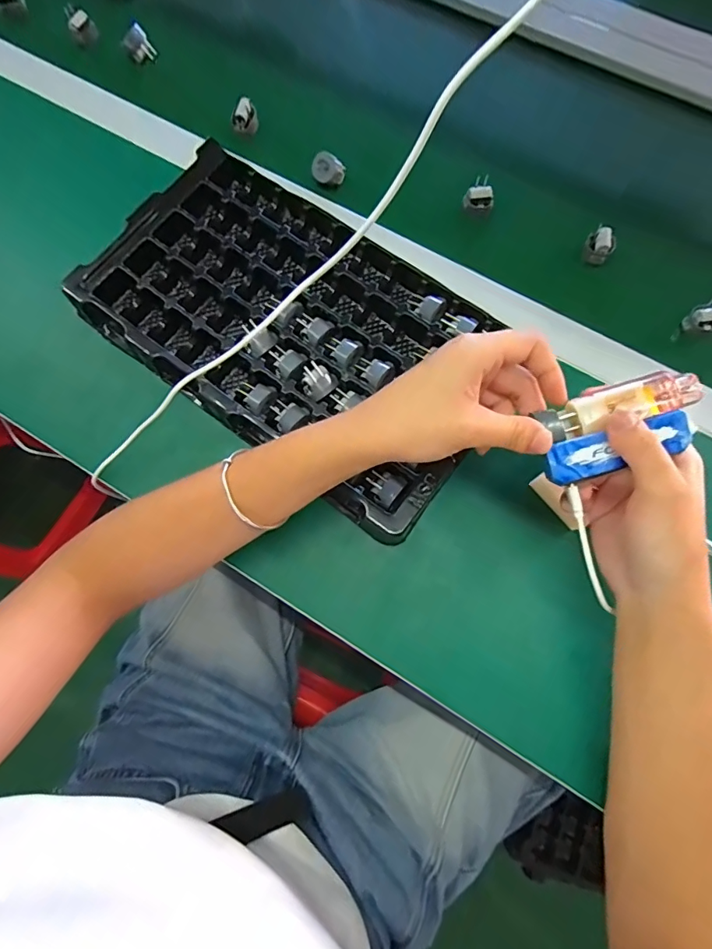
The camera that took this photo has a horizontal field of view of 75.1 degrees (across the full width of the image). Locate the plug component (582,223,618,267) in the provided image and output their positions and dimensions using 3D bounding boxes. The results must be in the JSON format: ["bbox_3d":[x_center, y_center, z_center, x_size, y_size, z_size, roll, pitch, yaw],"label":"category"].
[{"bbox_3d":[0.226,-0.212,0.429,0.025,0.018,0.029,34,80,9],"label":"plug component"}]

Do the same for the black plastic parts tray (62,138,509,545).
[{"bbox_3d":[-0.051,-0.126,0.401,0.354,0.034,0.206,37,80,10],"label":"black plastic parts tray"}]

